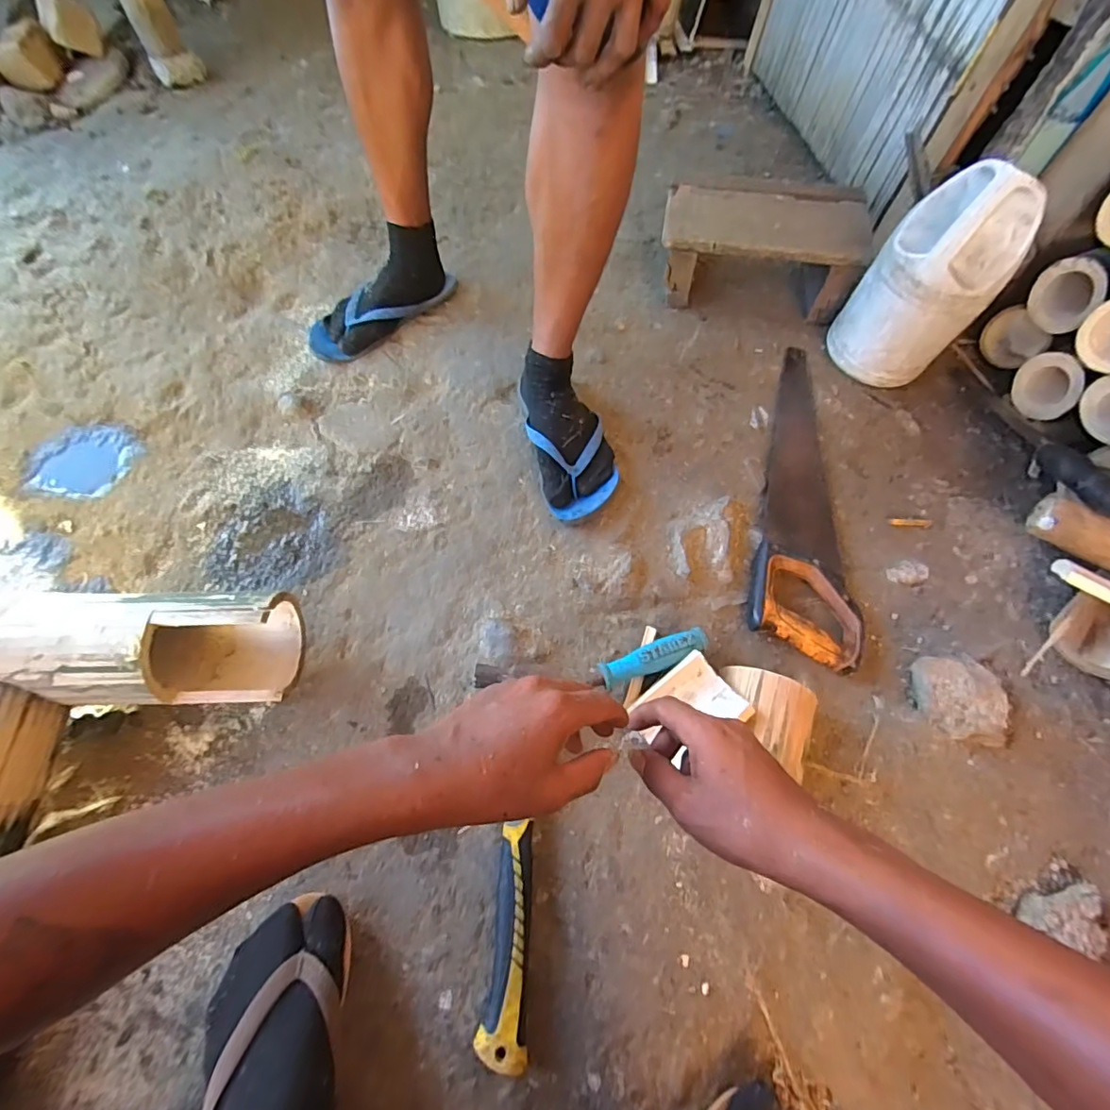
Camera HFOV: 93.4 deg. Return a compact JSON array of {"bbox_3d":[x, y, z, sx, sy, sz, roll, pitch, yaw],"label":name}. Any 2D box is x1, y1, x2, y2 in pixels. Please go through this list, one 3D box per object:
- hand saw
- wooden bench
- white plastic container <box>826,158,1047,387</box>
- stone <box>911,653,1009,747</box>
[{"bbox_3d":[0.357,-0.097,0.717,0.130,0.036,0.502,17,64,5],"label":"hand saw"},{"bbox_3d":[0.330,-0.502,0.863,0.310,0.130,0.195,14,64,4],"label":"wooden bench"},{"bbox_3d":[0.502,-0.365,0.719,0.131,0.272,0.119,9,64,1],"label":"white plastic container"},{"bbox_3d":[0.444,0.155,0.573,0.077,0.041,0.096,2,64,-3],"label":"stone"}]

